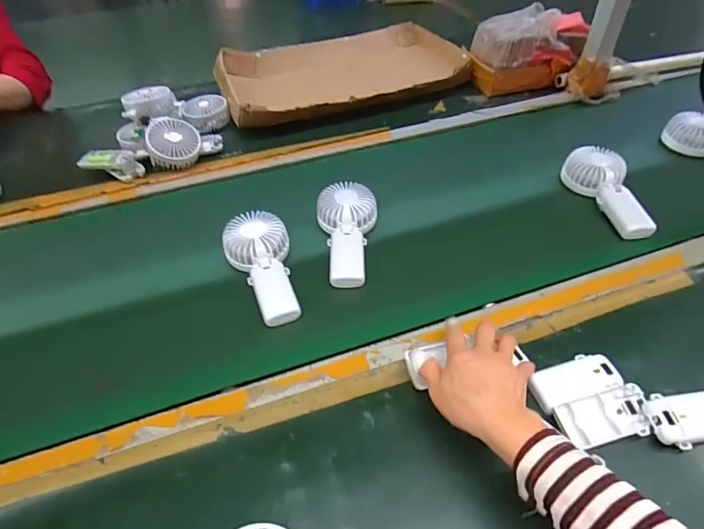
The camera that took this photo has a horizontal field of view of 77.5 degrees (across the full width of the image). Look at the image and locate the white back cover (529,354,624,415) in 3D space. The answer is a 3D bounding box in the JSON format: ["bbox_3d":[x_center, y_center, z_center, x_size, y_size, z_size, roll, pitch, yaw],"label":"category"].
[{"bbox_3d":[0.233,0.122,0.462,0.095,0.016,0.045,-15,46,-12],"label":"white back cover"}]

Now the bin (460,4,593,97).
[{"bbox_3d":[0.378,-0.467,0.956,0.231,0.130,0.158,-7,45,-4],"label":"bin"}]

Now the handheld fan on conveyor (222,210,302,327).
[{"bbox_3d":[-0.118,0.005,0.567,0.086,0.051,0.173,-13,46,-10],"label":"handheld fan on conveyor"}]

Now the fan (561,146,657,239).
[{"bbox_3d":[0.382,-0.109,0.662,0.083,0.054,0.168,0,45,3],"label":"fan"}]

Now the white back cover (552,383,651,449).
[{"bbox_3d":[0.249,0.149,0.429,0.091,0.012,0.045,-13,46,-11],"label":"white back cover"}]

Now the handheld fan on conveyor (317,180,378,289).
[{"bbox_3d":[-0.006,-0.043,0.608,0.083,0.052,0.163,-2,45,1],"label":"handheld fan on conveyor"}]

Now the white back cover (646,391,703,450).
[{"bbox_3d":[0.333,0.146,0.423,0.093,0.013,0.048,-6,45,-3],"label":"white back cover"}]

